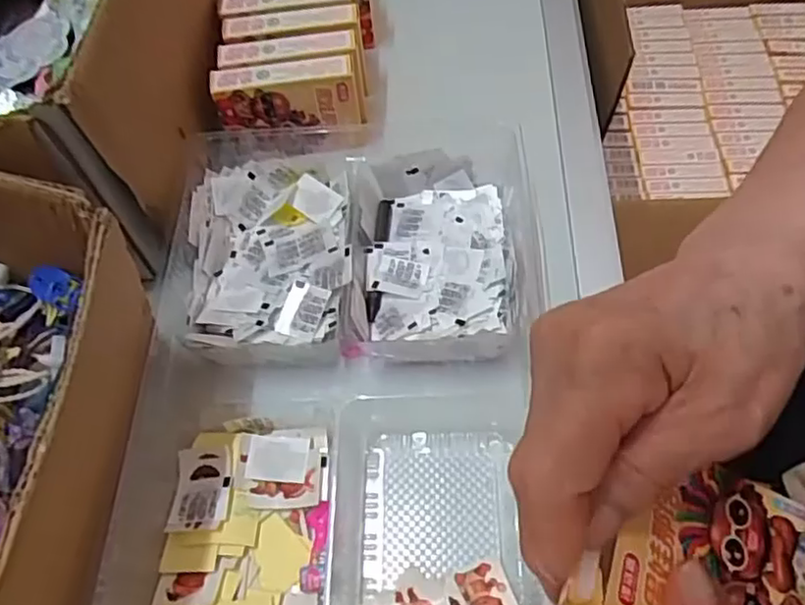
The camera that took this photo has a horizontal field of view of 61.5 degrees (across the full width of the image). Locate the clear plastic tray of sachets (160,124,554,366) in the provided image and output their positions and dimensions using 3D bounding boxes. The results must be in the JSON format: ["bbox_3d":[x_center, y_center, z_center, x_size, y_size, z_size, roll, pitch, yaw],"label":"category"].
[{"bbox_3d":[-0.031,-0.035,0.415,0.207,0.037,0.152,1,61,5],"label":"clear plastic tray of sachets"}]

